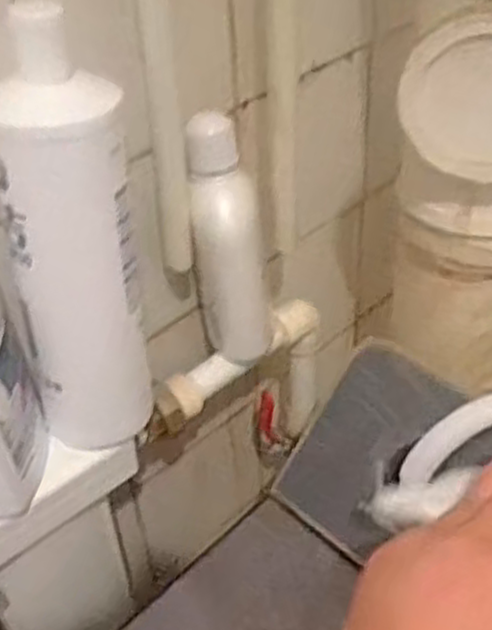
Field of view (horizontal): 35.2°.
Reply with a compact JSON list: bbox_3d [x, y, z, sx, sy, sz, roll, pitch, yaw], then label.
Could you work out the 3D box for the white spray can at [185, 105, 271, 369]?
[{"bbox_3d":[-0.010,-0.048,0.554,0.054,0.174,0.047,-4,40,-1],"label":"white spray can"}]

